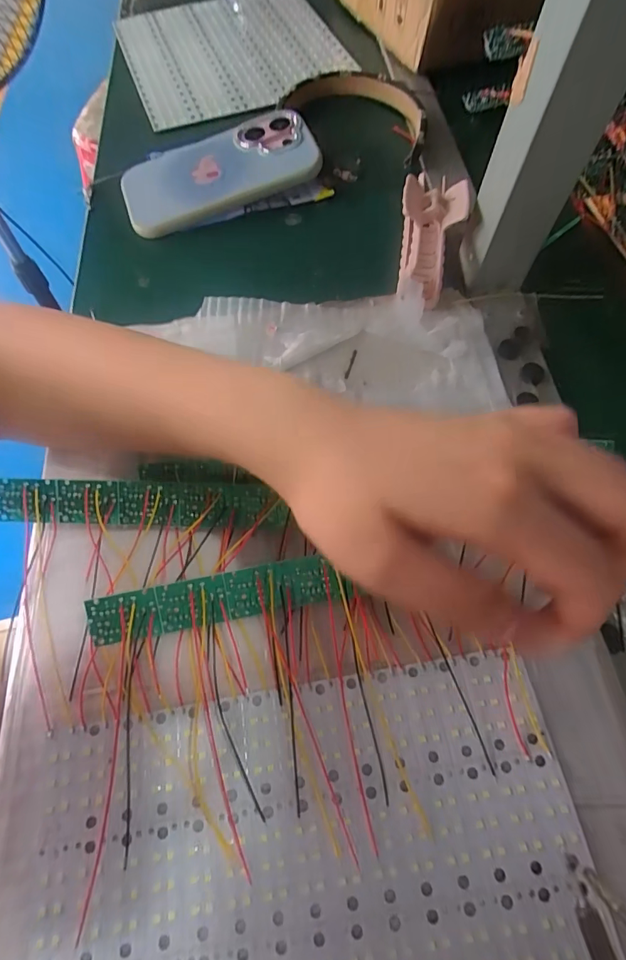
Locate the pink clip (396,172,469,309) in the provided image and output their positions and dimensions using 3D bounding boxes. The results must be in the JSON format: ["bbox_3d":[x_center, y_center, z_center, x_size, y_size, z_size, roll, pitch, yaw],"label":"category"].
[{"bbox_3d":[0.082,-0.174,0.313,0.045,0.047,0.080,13,67,8],"label":"pink clip"}]

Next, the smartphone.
[{"bbox_3d":[-0.082,-0.266,0.372,0.166,0.014,0.085,-21,72,2],"label":"smartphone"}]

